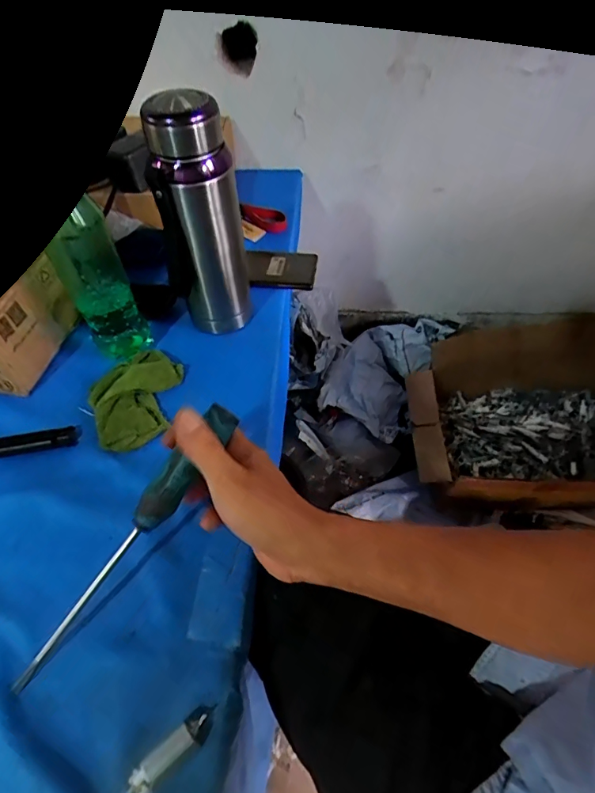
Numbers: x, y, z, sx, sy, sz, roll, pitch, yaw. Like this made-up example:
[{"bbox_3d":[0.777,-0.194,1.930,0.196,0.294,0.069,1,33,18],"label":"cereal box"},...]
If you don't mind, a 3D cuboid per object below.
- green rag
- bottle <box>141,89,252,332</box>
[{"bbox_3d":[-0.177,-0.002,0.480,0.088,0.016,0.125,5,53,5],"label":"green rag"},{"bbox_3d":[-0.100,-0.174,0.466,0.074,0.233,0.073,7,53,7],"label":"bottle"}]

